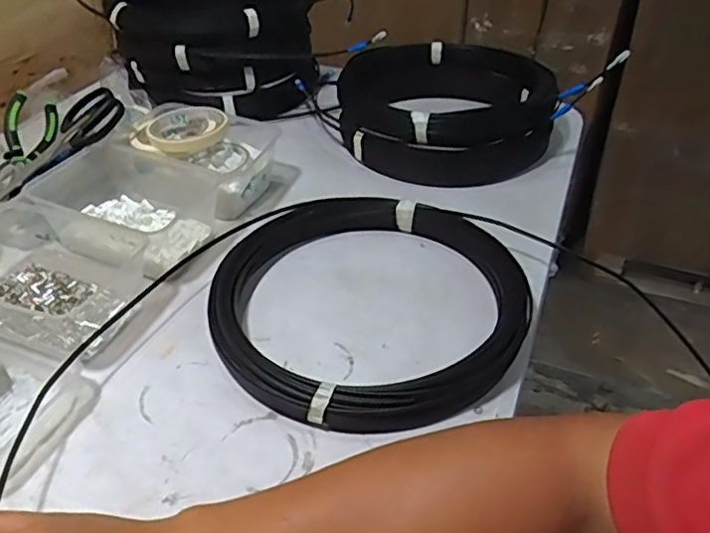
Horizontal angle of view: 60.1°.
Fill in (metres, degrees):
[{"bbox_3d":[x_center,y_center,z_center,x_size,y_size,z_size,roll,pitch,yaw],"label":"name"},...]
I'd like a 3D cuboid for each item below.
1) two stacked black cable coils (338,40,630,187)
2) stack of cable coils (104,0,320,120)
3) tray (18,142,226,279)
[{"bbox_3d":[0.119,-0.216,0.835,0.279,0.098,0.276,0,38,0],"label":"two stacked black cable coils"},{"bbox_3d":[-0.201,-0.327,0.888,0.254,0.168,0.229,6,38,9],"label":"stack of cable coils"},{"bbox_3d":[-0.253,-0.067,0.658,0.194,0.069,0.136,16,40,20],"label":"tray"}]

